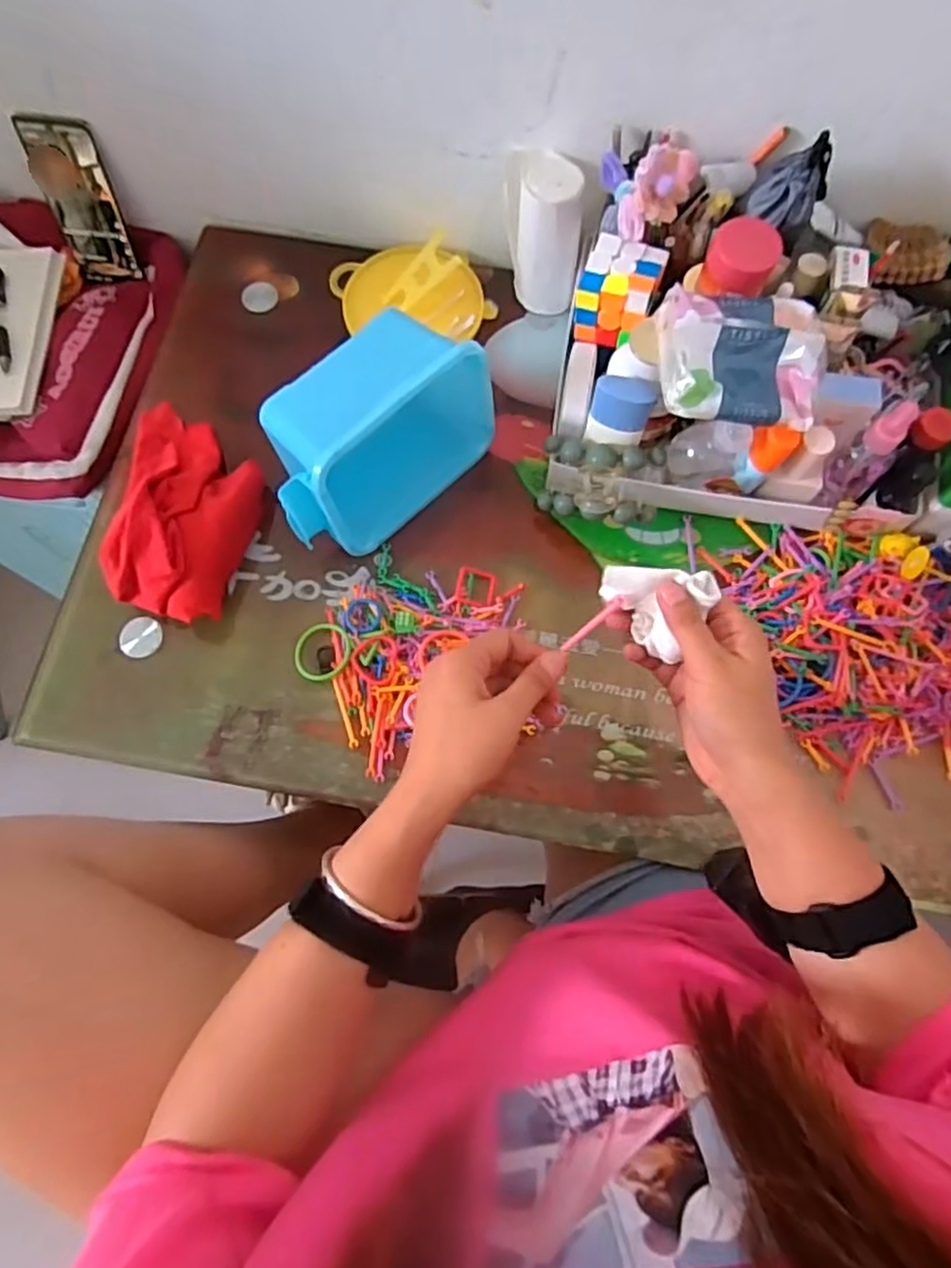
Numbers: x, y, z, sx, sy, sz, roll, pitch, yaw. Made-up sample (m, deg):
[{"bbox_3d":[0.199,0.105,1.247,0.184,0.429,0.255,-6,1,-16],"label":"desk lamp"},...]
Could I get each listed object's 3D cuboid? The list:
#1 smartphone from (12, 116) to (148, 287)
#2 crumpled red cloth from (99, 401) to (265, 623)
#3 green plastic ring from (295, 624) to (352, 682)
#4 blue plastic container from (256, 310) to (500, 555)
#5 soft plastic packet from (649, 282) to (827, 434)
[{"bbox_3d":[-0.390,-0.427,0.695,0.071,0.150,0.010,7,56,1],"label":"smartphone"},{"bbox_3d":[-0.241,-0.110,0.581,0.117,0.067,0.206,-1,73,0],"label":"crumpled red cloth"},{"bbox_3d":[-0.123,0.015,0.567,0.047,0.005,0.048,-3,74,11],"label":"green plastic ring"},{"bbox_3d":[-0.084,-0.162,0.574,0.188,0.123,0.108,-42,77,-11],"label":"blue plastic container"},{"bbox_3d":[0.187,-0.197,0.491,0.110,0.046,0.091,-3,73,-1],"label":"soft plastic packet"}]

